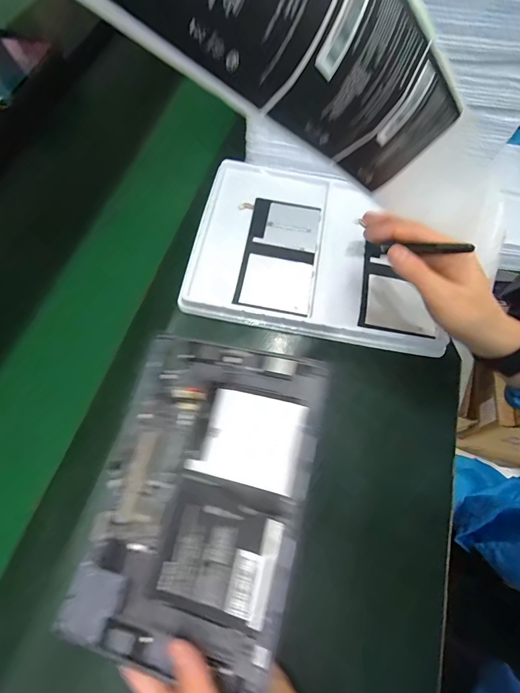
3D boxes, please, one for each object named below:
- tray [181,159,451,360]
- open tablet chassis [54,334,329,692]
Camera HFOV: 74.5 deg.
[{"bbox_3d":[0.078,-0.131,0.446,0.316,0.040,0.243,10,65,1],"label":"tray"},{"bbox_3d":[-0.050,0.118,0.285,0.167,0.008,0.247,10,73,13],"label":"open tablet chassis"}]

